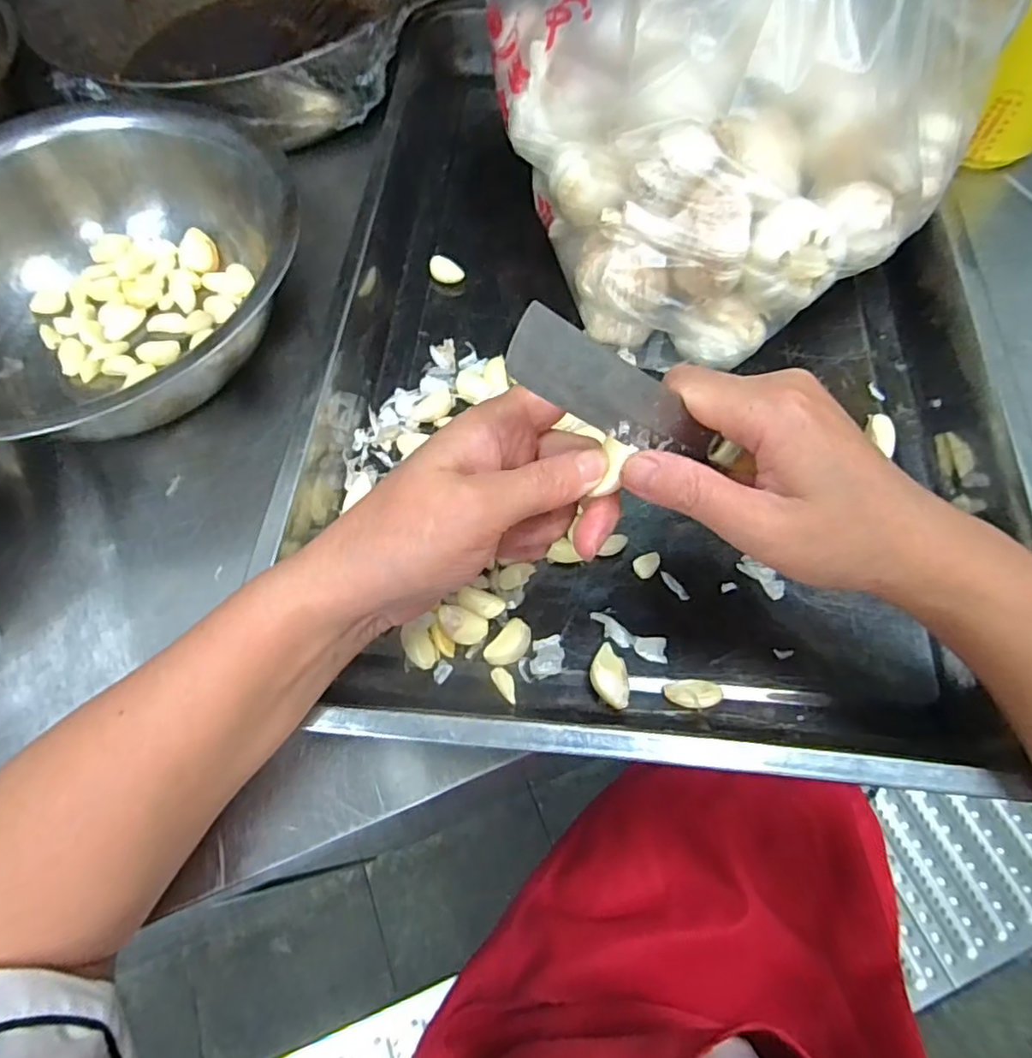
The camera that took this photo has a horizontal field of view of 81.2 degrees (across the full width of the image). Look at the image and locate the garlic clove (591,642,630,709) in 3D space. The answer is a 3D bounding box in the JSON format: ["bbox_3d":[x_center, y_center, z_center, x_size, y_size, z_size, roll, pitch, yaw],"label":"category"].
[{"bbox_3d":[0.047,0.075,0.307,0.018,0.014,0.032,-8,64,-1],"label":"garlic clove"}]

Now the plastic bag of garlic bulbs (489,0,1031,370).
[{"bbox_3d":[0.110,-0.281,0.310,0.213,0.252,0.253,-24,66,-7],"label":"plastic bag of garlic bulbs"}]

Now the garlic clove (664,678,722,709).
[{"bbox_3d":[0.090,0.084,0.305,0.029,0.005,0.014,-5,64,1],"label":"garlic clove"}]

